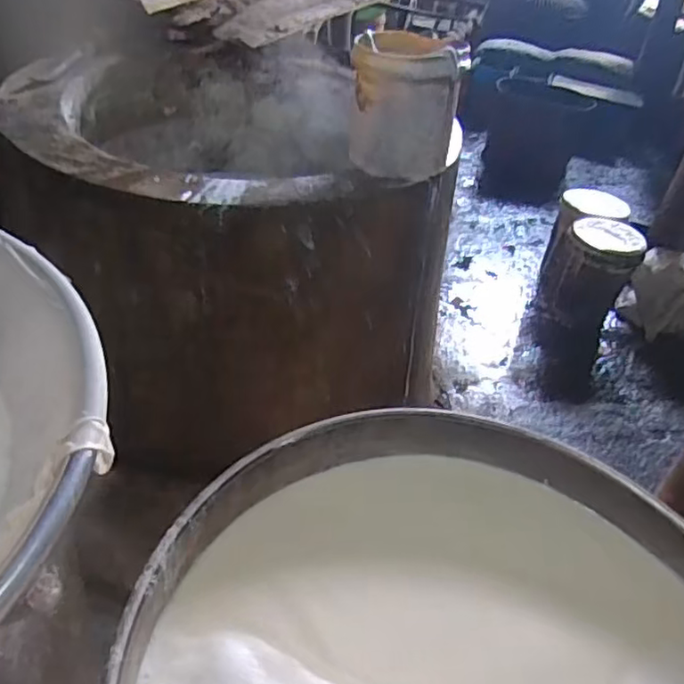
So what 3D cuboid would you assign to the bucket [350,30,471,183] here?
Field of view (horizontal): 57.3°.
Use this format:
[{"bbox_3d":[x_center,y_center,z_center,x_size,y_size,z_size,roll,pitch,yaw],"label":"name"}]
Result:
[{"bbox_3d":[0.141,-0.538,1.436,0.240,0.267,0.244,5,38,-4],"label":"bucket"}]

